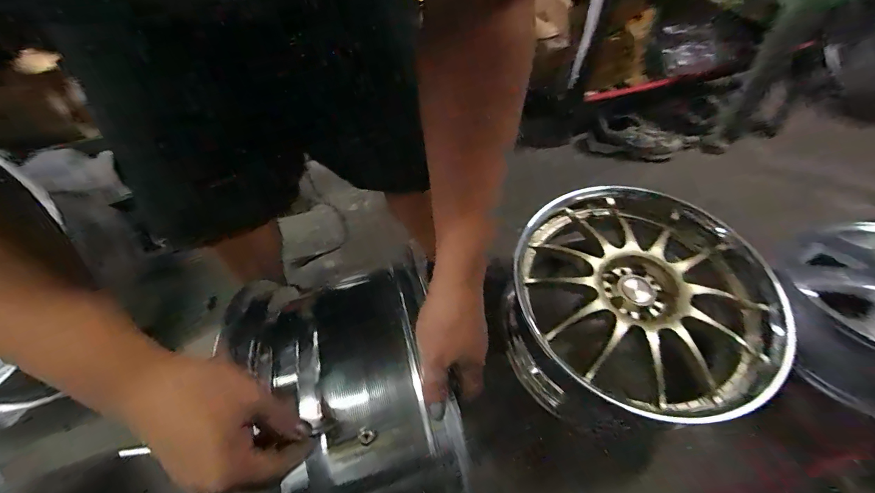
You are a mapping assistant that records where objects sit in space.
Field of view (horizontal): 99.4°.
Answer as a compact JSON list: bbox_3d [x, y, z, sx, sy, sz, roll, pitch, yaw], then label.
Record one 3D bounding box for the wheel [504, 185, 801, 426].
[{"bbox_3d":[0.405,0.124,0.804,0.498,0.193,0.492,0,57,1],"label":"wheel"}]

